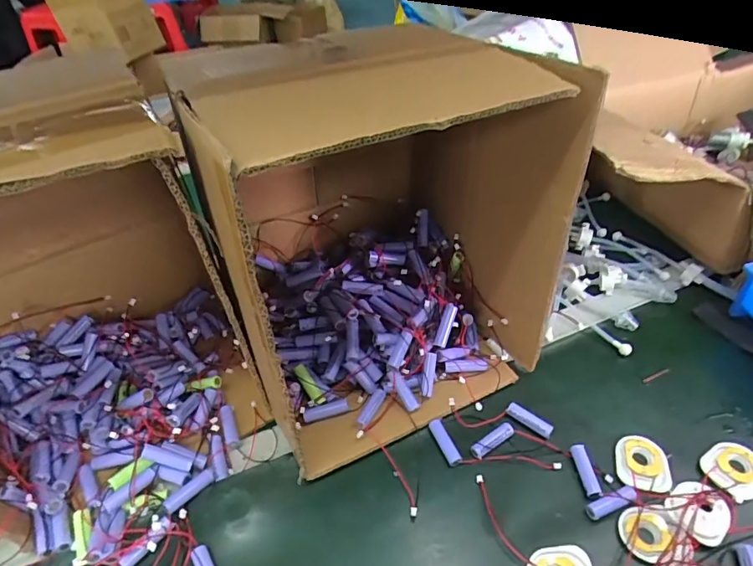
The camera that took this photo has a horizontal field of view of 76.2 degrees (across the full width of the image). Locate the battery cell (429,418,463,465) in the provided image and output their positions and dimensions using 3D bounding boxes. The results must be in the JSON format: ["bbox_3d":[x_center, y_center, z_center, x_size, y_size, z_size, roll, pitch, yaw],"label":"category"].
[{"bbox_3d":[0.073,0.166,0.506,0.013,0.011,0.049,-19,46,-16],"label":"battery cell"}]

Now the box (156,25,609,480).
[{"bbox_3d":[0.003,-0.059,0.512,0.324,0.338,0.284,-21,46,-18],"label":"box"}]

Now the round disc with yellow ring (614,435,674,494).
[{"bbox_3d":[0.271,0.183,0.489,0.050,0.008,0.062,9,45,13],"label":"round disc with yellow ring"}]

